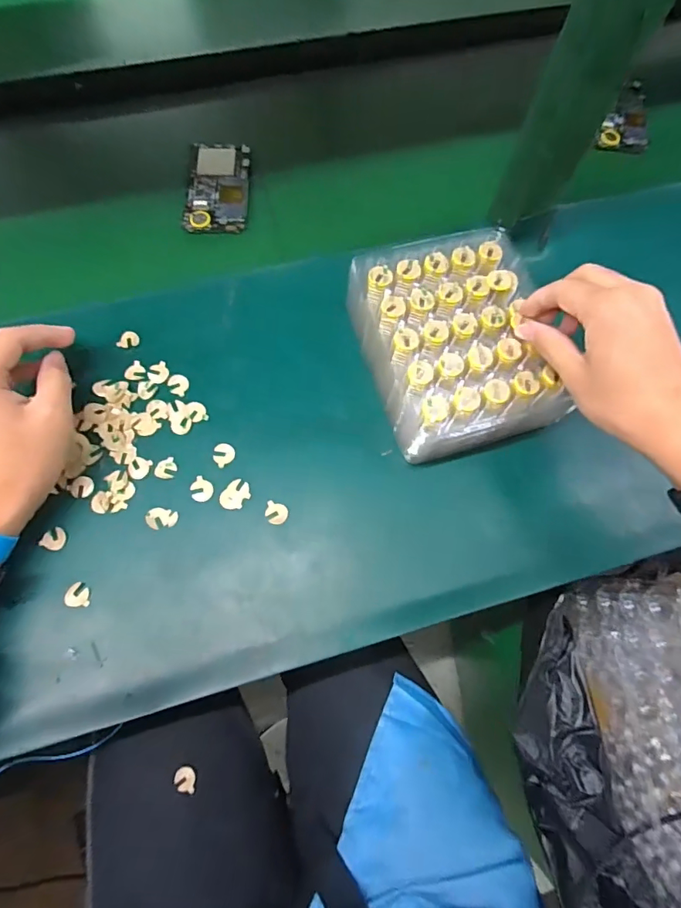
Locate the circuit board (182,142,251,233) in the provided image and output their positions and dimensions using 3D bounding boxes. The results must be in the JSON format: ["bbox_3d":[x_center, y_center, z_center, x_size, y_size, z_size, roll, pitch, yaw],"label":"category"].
[{"bbox_3d":[-0.132,-0.292,0.514,0.064,0.006,0.122,0,69,-2],"label":"circuit board"}]

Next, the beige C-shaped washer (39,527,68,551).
[{"bbox_3d":[-0.225,0.067,0.376,0.016,0.005,0.018,24,70,7],"label":"beige C-shaped washer"}]

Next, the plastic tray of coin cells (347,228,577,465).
[{"bbox_3d":[0.099,-0.098,0.404,0.149,0.051,0.178,-16,76,-6],"label":"plastic tray of coin cells"}]

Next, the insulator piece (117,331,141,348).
[{"bbox_3d":[-0.194,-0.105,0.437,0.016,0.005,0.020,12,69,2],"label":"insulator piece"}]

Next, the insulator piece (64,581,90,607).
[{"bbox_3d":[-0.201,0.108,0.366,0.017,0.007,0.018,1,69,-2],"label":"insulator piece"}]

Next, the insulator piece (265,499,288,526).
[{"bbox_3d":[-0.053,0.049,0.390,0.019,0.004,0.018,1,69,-2],"label":"insulator piece"}]

